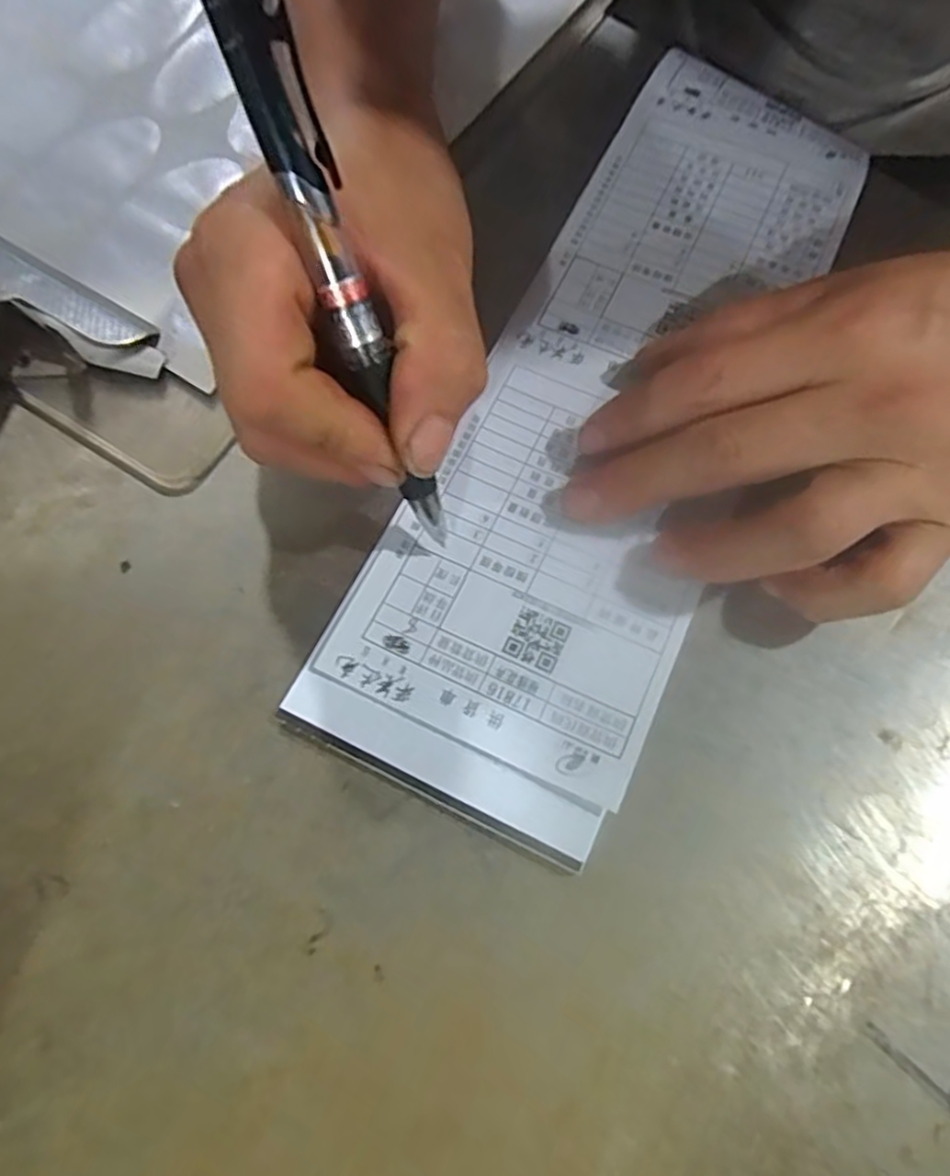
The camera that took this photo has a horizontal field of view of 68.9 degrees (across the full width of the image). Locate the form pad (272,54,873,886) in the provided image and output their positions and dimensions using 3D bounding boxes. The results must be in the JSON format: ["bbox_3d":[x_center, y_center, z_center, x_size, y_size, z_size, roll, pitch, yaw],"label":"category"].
[{"bbox_3d":[0.049,-0.069,0.233,0.094,0.005,0.296,23,72,9],"label":"form pad"}]

